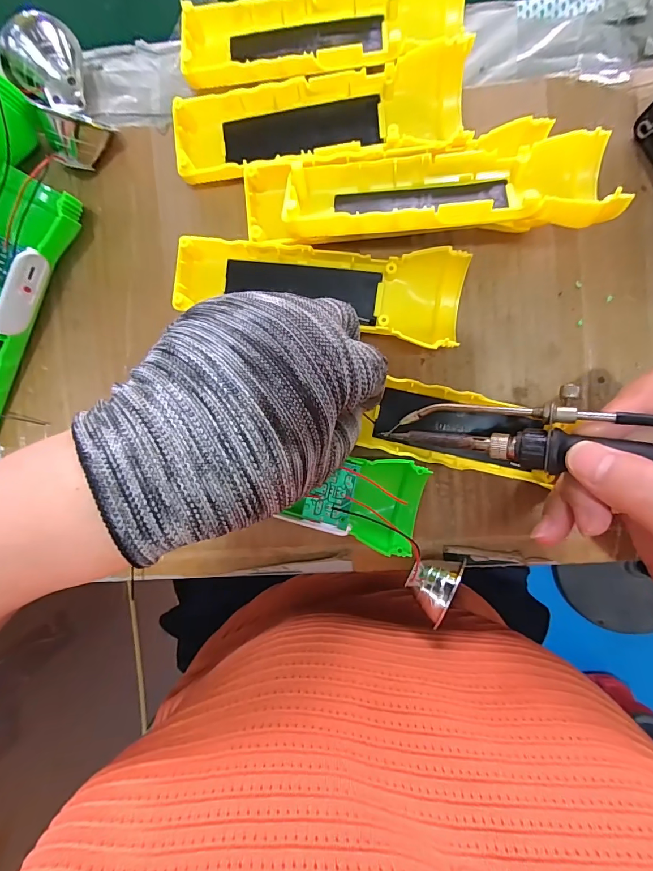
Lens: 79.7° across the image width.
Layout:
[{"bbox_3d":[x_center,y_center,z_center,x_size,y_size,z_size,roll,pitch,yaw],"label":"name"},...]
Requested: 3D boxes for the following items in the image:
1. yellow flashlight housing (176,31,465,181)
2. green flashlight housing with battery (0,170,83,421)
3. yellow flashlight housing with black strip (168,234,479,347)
[{"bbox_3d":[-0.003,-0.178,0.222,0.163,0.023,0.052,-8,93,3],"label":"yellow flashlight housing"},{"bbox_3d":[-0.193,-0.070,0.229,0.043,0.034,0.157,29,95,1],"label":"green flashlight housing with battery"},{"bbox_3d":[-0.005,-0.084,0.224,0.162,0.026,0.048,9,94,2],"label":"yellow flashlight housing with black strip"}]

